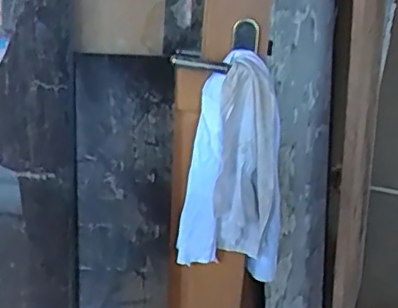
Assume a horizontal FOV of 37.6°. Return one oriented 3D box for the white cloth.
[{"bbox_3d":[0.067,0.038,1.012,0.174,0.403,0.082,8,31,9],"label":"white cloth"}]

